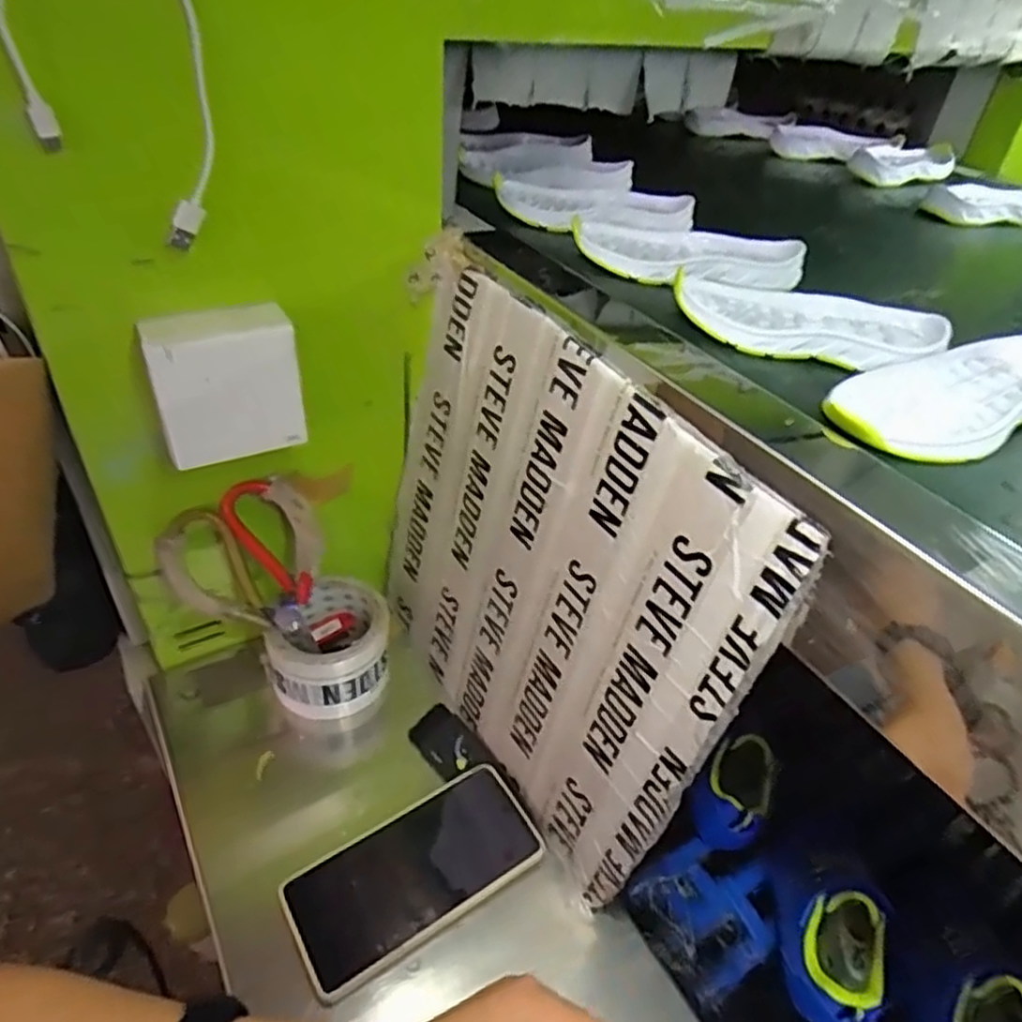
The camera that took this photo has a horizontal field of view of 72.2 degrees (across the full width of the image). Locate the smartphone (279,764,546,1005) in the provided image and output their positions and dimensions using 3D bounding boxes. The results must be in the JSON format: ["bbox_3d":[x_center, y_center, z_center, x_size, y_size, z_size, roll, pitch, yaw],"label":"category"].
[{"bbox_3d":[-0.065,0.243,0.474,0.163,0.016,0.081,-17,49,-32],"label":"smartphone"}]

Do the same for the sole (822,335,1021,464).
[{"bbox_3d":[0.234,-0.063,0.366,0.153,0.025,0.068,-20,47,-29],"label":"sole"}]

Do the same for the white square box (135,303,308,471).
[{"bbox_3d":[-0.183,-0.081,0.447,0.088,0.084,0.051,-12,47,-29],"label":"white square box"}]

